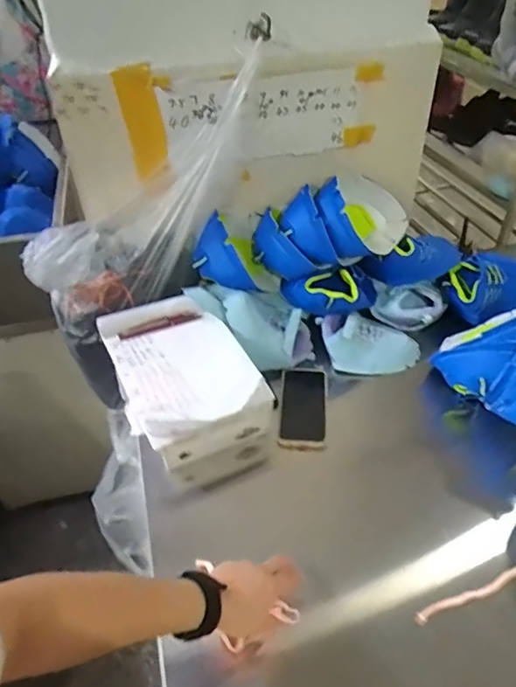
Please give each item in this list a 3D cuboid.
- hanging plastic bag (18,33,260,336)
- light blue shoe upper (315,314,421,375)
[{"bbox_3d":[-0.158,-0.231,0.846,0.528,0.200,0.094,-44,46,11],"label":"hanging plastic bag"},{"bbox_3d":[0.204,-0.001,0.934,0.180,0.059,0.101,-2,42,1],"label":"light blue shoe upper"}]

